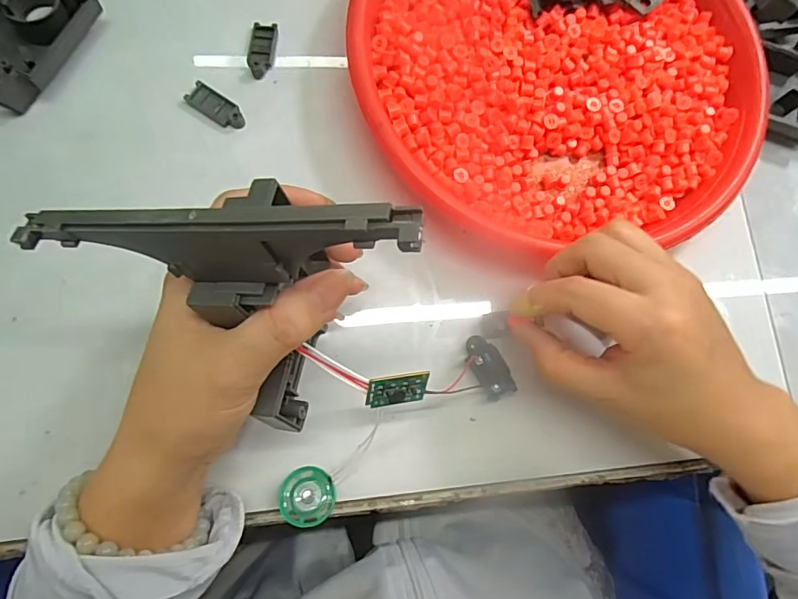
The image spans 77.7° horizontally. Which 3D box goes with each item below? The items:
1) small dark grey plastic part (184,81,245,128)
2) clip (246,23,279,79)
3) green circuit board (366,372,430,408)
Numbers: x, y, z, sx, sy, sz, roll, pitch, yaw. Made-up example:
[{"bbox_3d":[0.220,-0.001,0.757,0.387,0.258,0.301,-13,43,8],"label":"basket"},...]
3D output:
[{"bbox_3d":[-0.107,-0.113,0.289,0.035,0.007,0.016,33,77,0],"label":"small dark grey plastic part"},{"bbox_3d":[-0.083,-0.151,0.299,0.015,0.004,0.035,5,79,-6],"label":"clip"},{"bbox_3d":[-0.001,0.041,0.223,0.029,0.004,0.017,-5,122,-22],"label":"green circuit board"}]

